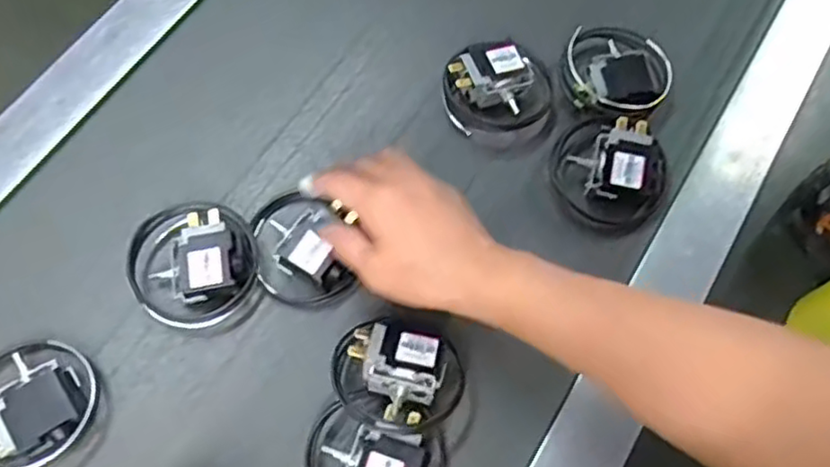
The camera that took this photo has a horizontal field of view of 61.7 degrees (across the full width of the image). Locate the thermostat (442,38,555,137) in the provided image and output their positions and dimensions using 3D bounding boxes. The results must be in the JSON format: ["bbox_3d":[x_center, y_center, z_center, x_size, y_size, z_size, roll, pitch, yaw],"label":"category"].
[{"bbox_3d":[0.063,-0.110,0.516,0.082,0.028,0.063,-1,68,-3],"label":"thermostat"}]

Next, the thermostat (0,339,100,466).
[{"bbox_3d":[-0.236,0.101,0.418,0.082,0.027,0.076,1,68,-2],"label":"thermostat"}]

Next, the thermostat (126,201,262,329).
[{"bbox_3d":[-0.144,0.018,0.455,0.080,0.028,0.078,1,68,-2],"label":"thermostat"}]

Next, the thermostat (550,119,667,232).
[{"bbox_3d":[0.137,-0.045,0.487,0.073,0.030,0.080,1,68,-2],"label":"thermostat"}]

